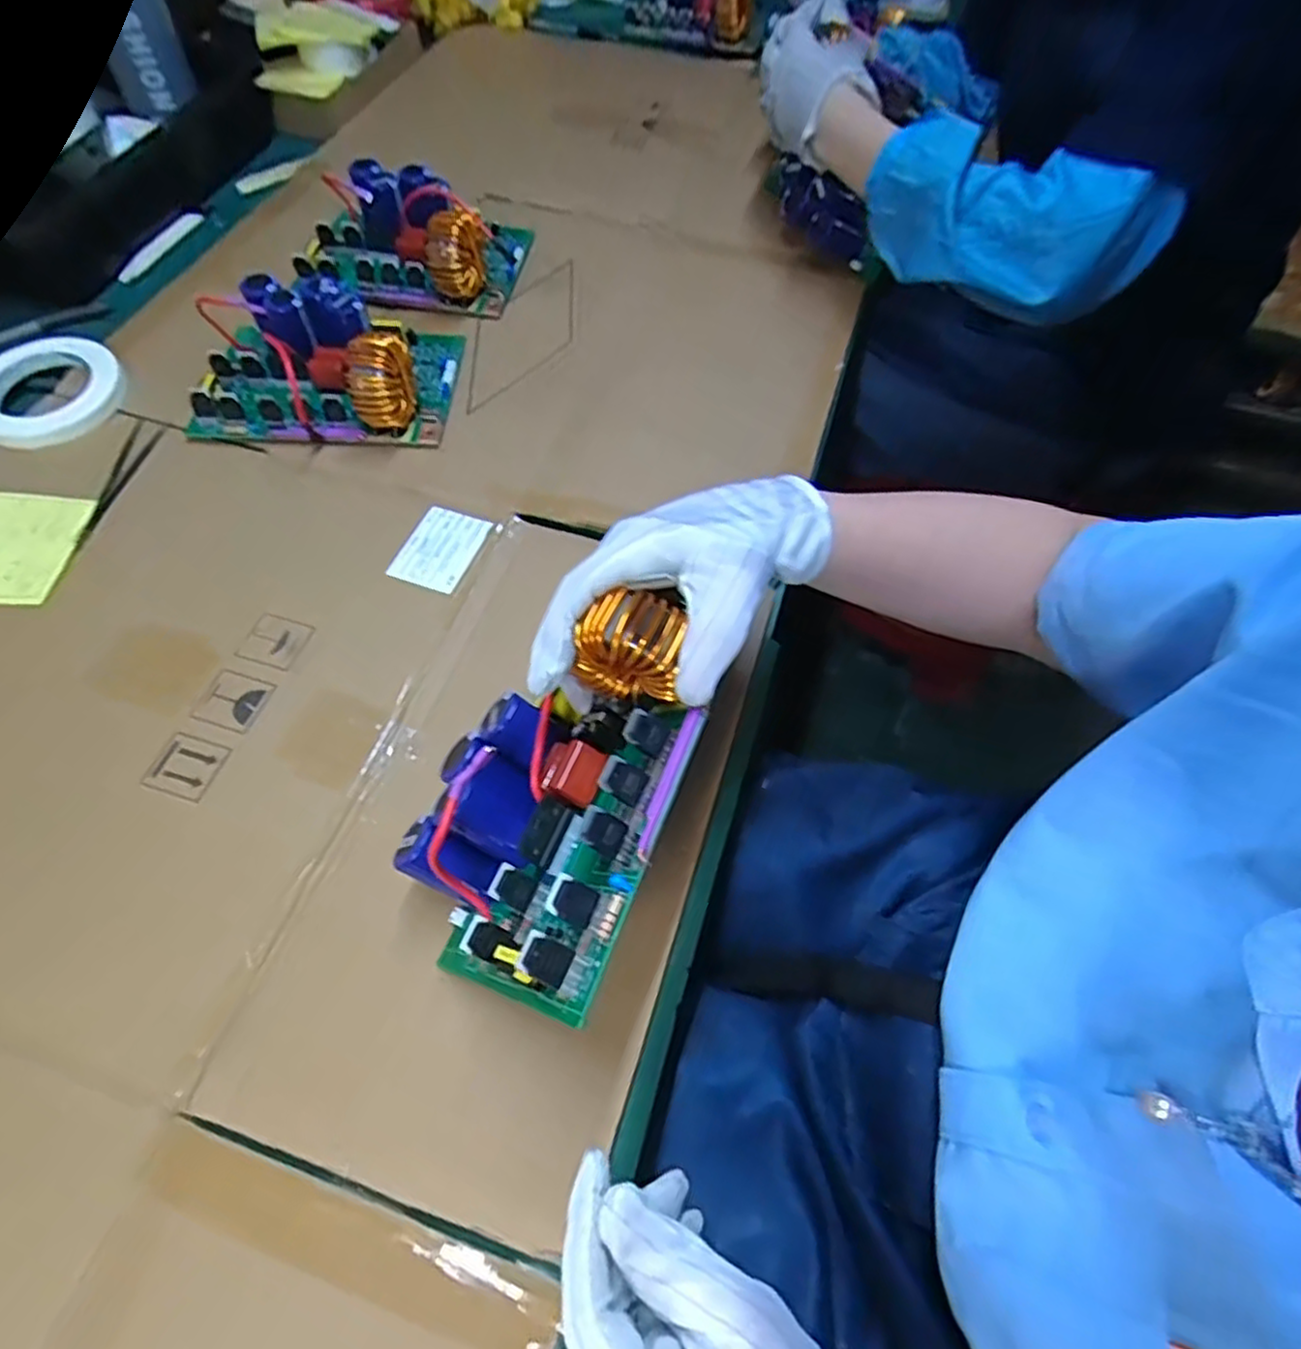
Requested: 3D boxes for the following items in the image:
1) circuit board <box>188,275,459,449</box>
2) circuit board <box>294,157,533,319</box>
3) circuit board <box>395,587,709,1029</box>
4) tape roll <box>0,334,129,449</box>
[{"bbox_3d":[-0.258,-0.249,0.561,0.194,0.065,0.129,-1,61,-3],"label":"circuit board"},{"bbox_3d":[-0.215,-0.405,0.648,0.189,0.063,0.130,9,61,3],"label":"circuit board"},{"bbox_3d":[-0.052,0.049,0.353,0.075,0.146,0.190,35,64,-19],"label":"circuit board"},{"bbox_3d":[-0.484,-0.229,0.568,0.108,0.016,0.111,1,61,-2],"label":"tape roll"}]

